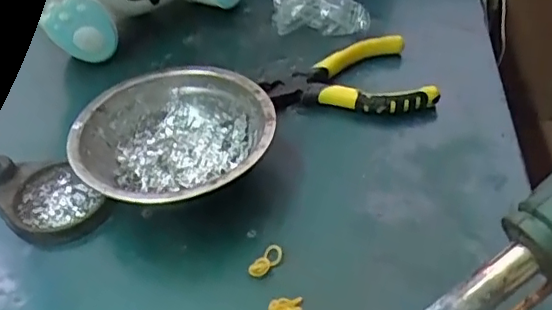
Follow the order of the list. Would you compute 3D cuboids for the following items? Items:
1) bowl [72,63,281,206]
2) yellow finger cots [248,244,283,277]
[{"bbox_3d":[-0.064,-0.004,0.374,0.123,0.042,0.116,-5,43,5],"label":"bowl"},{"bbox_3d":[-0.005,0.061,0.329,0.011,0.005,0.023,20,50,29],"label":"yellow finger cots"}]

